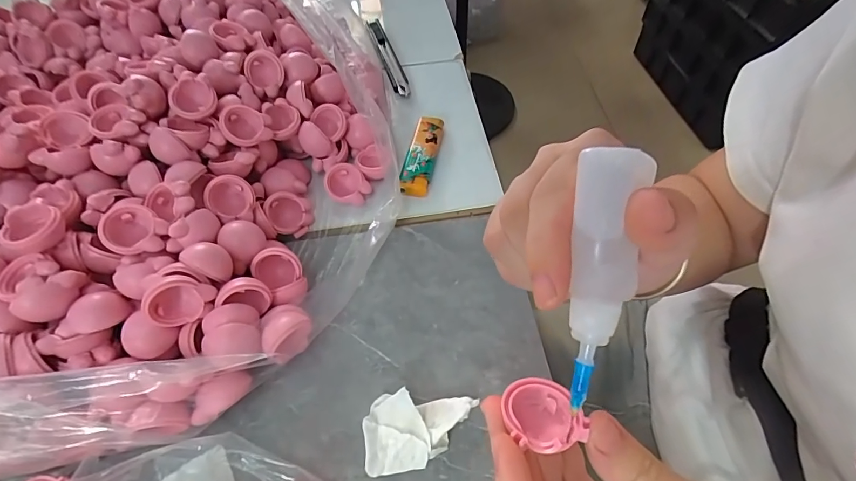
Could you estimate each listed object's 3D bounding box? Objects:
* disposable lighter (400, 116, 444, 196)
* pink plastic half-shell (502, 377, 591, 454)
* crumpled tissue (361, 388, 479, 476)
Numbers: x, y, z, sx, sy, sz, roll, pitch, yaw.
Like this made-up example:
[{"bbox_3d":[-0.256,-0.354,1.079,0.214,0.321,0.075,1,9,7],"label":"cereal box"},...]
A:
[{"bbox_3d":[-0.004,-0.068,0.339,0.023,0.019,0.076,8,55,8],"label":"disposable lighter"},{"bbox_3d":[0.043,0.066,0.163,0.027,0.014,0.026,0,50,0],"label":"pink plastic half-shell"},{"bbox_3d":[-0.005,0.098,0.223,0.057,0.016,0.036,-8,54,-3],"label":"crumpled tissue"}]

